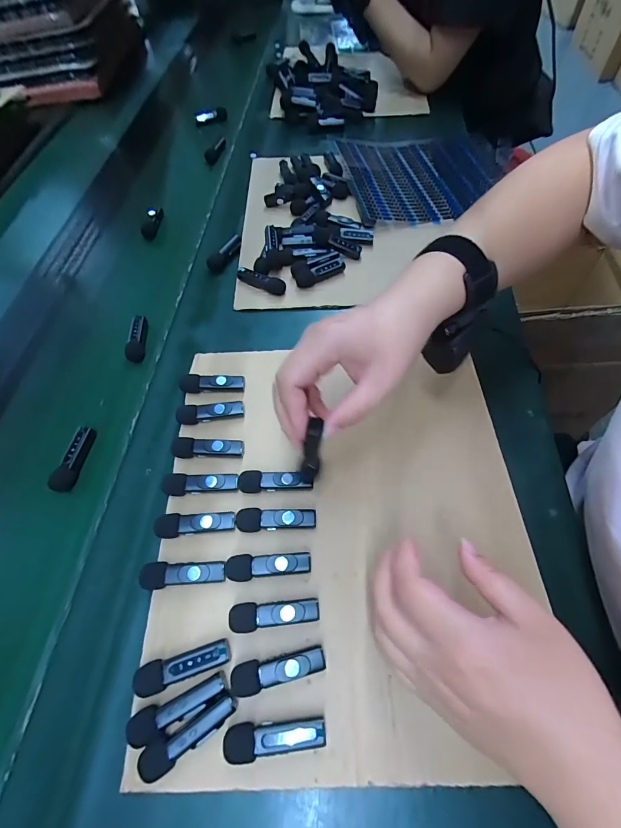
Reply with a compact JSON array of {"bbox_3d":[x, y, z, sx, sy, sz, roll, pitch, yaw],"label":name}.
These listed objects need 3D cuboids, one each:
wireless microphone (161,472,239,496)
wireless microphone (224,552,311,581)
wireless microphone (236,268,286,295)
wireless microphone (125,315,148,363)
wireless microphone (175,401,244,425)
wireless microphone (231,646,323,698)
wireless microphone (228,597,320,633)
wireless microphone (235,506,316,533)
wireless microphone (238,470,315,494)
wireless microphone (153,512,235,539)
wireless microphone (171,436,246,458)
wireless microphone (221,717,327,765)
[{"bbox_3d":[-0.096,0.061,0.321,0.063,0.013,0.018,-1,61,-1],"label":"wireless microphone"},{"bbox_3d":[-0.033,0.119,0.287,0.065,0.014,0.019,-1,61,-1],"label":"wireless microphone"},{"bbox_3d":[-0.061,-0.163,0.450,0.064,0.016,0.013,20,63,11],"label":"wireless microphone"},{"bbox_3d":[-0.199,-0.087,0.426,0.020,0.017,0.060,-4,61,-2],"label":"wireless microphone"},{"bbox_3d":[-0.098,-0.002,0.357,0.064,0.010,0.017,-6,61,-3],"label":"wireless microphone"},{"bbox_3d":[-0.022,0.176,0.253,0.064,0.014,0.019,-10,61,-6],"label":"wireless microphone"},{"bbox_3d":[-0.026,0.147,0.270,0.064,0.014,0.019,-3,61,-2],"label":"wireless microphone"},{"bbox_3d":[-0.029,0.087,0.305,0.065,0.015,0.019,-1,61,-1],"label":"wireless microphone"},{"bbox_3d":[-0.031,0.059,0.322,0.063,0.013,0.019,1,61,0],"label":"wireless microphone"},{"bbox_3d":[-0.095,0.092,0.304,0.064,0.012,0.019,-1,61,-1],"label":"wireless microphone"},{"bbox_3d":[-0.096,0.032,0.338,0.066,0.012,0.018,3,61,2],"label":"wireless microphone"},{"bbox_3d":[-0.023,0.206,0.235,0.064,0.013,0.019,-6,61,-3],"label":"wireless microphone"}]

